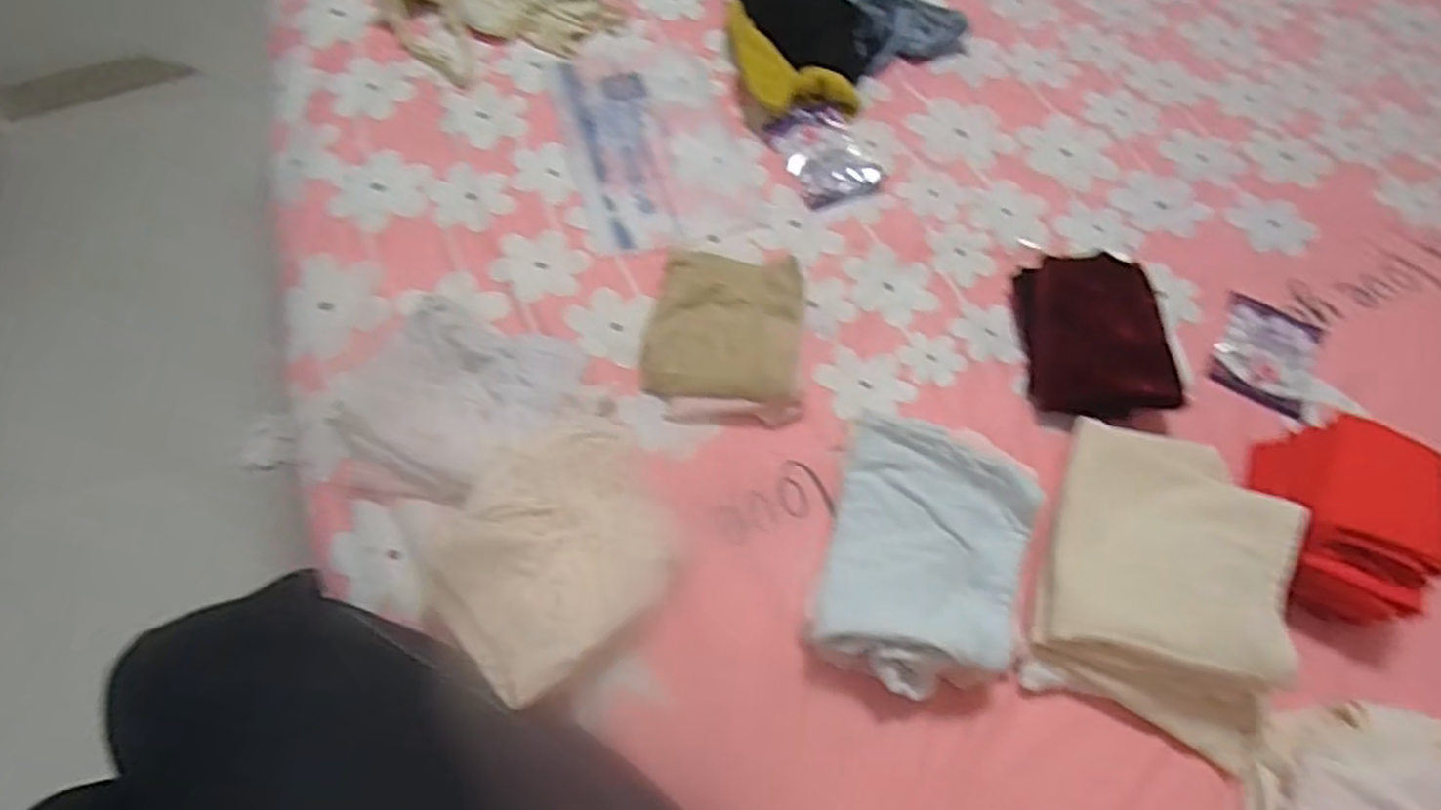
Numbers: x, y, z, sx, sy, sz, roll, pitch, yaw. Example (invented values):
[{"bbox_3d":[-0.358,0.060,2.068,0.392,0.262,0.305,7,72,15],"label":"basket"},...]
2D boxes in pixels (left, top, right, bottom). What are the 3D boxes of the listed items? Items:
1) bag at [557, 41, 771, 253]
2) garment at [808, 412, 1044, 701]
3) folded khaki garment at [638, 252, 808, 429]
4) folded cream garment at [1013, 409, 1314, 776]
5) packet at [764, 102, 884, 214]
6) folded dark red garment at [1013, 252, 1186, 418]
[{"bbox_3d":[-0.064,-0.255,0.735,0.155,0.009,0.261,-13,63,-10],"label":"bag"},{"bbox_3d":[0.143,0.104,0.527,0.138,0.043,0.178,15,62,5],"label":"garment"},{"bbox_3d":[0.003,-0.057,0.612,0.122,0.032,0.141,5,62,0],"label":"folded khaki garment"},{"bbox_3d":[0.295,0.109,0.517,0.146,0.061,0.197,20,63,8],"label":"folded cream garment"},{"bbox_3d":[0.097,-0.238,0.730,0.076,0.009,0.113,-22,65,-14],"label":"packet"},{"bbox_3d":[0.299,-0.059,0.622,0.119,0.068,0.145,-3,62,-4],"label":"folded dark red garment"}]

